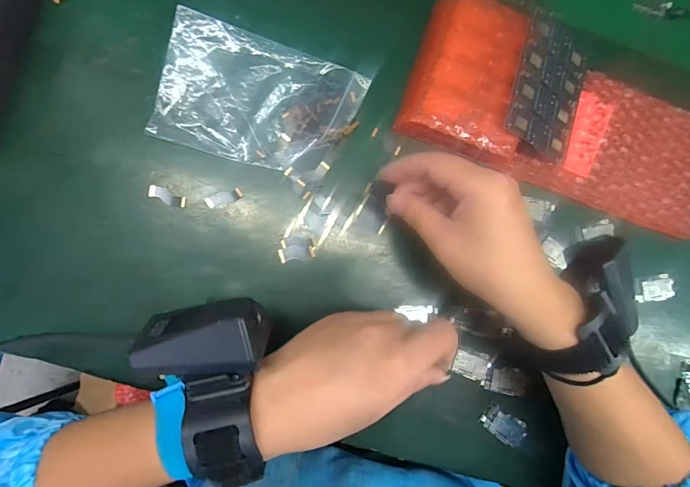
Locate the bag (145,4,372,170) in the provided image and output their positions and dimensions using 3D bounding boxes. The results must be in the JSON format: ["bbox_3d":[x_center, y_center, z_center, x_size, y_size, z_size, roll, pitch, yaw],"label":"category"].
[{"bbox_3d":[-0.065,-0.109,0.274,0.147,0.013,0.095,15,88,-6],"label":"bag"}]

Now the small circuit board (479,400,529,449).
[{"bbox_3d":[0.130,0.148,0.292,0.040,0.004,0.023,39,86,-5],"label":"small circuit board"}]

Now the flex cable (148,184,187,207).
[{"bbox_3d":[-0.135,-0.035,0.271,0.027,0.004,0.010,24,87,-6],"label":"flex cable"}]

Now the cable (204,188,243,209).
[{"bbox_3d":[-0.093,-0.035,0.276,0.027,0.004,0.009,-18,92,-6],"label":"cable"}]

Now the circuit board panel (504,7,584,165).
[{"bbox_3d":[0.164,-0.125,0.289,0.079,0.006,0.099,14,89,-29],"label":"circuit board panel"}]

